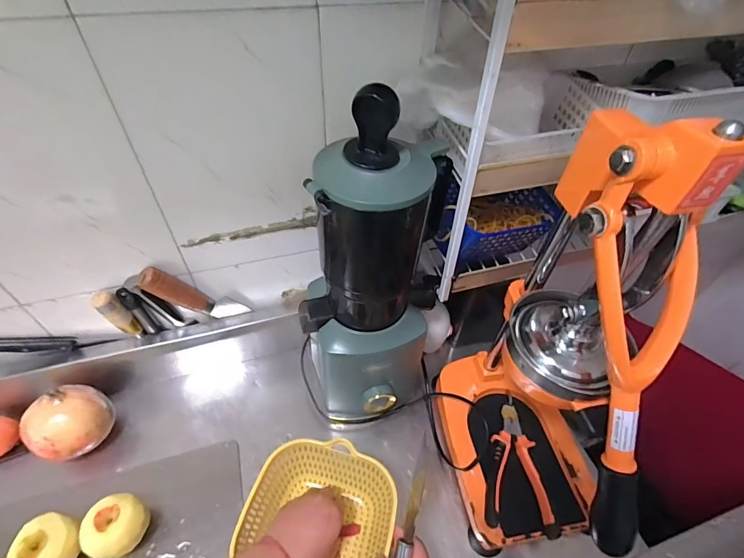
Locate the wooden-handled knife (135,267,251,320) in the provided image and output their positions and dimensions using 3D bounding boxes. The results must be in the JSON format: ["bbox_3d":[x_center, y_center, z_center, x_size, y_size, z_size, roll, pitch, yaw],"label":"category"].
[{"bbox_3d":[-0.244,0.027,0.544,0.036,0.160,0.024,-43,55,7],"label":"wooden-handled knife"}]

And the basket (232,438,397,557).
[{"bbox_3d":[-0.063,0.297,0.464,0.165,0.077,0.173,14,48,9],"label":"basket"}]

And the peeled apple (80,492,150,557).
[{"bbox_3d":[-0.298,0.293,0.456,0.061,0.062,0.062,5,48,2],"label":"peeled apple"}]

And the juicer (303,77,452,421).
[{"bbox_3d":[-0.003,0.025,0.455,0.172,0.429,0.126,1,48,-2],"label":"juicer"}]

